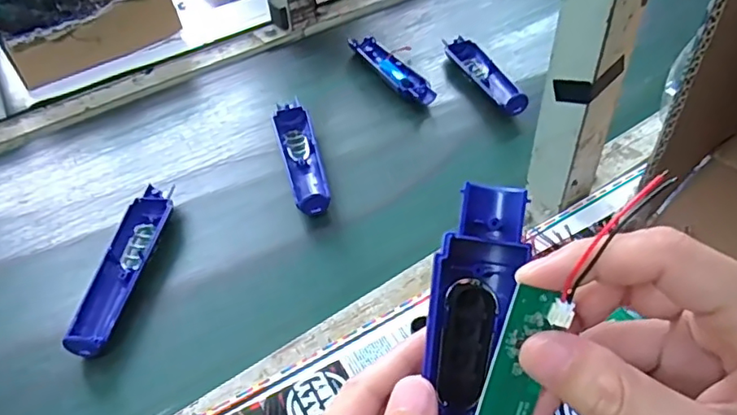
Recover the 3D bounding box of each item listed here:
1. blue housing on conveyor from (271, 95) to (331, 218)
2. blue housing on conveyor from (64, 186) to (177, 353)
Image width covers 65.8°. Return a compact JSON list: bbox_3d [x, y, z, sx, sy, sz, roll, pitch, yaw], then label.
[{"bbox_3d":[-0.065,-0.051,0.562,0.039,0.021,0.159,-14,43,-9],"label":"blue housing on conveyor"},{"bbox_3d":[-0.203,0.047,0.471,0.039,0.021,0.165,2,43,9],"label":"blue housing on conveyor"}]

